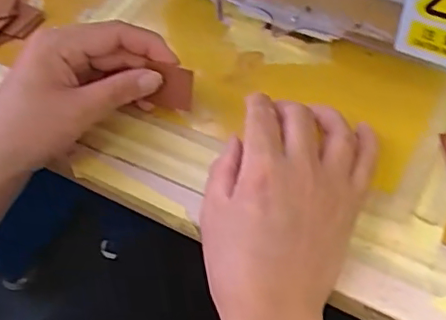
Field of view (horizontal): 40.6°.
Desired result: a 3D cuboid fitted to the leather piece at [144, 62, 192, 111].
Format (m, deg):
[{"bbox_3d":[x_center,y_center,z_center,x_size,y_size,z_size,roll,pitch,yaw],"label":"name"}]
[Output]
[{"bbox_3d":[-0.037,-0.053,0.451,0.029,0.035,0.004,7,39,3],"label":"leather piece"}]

